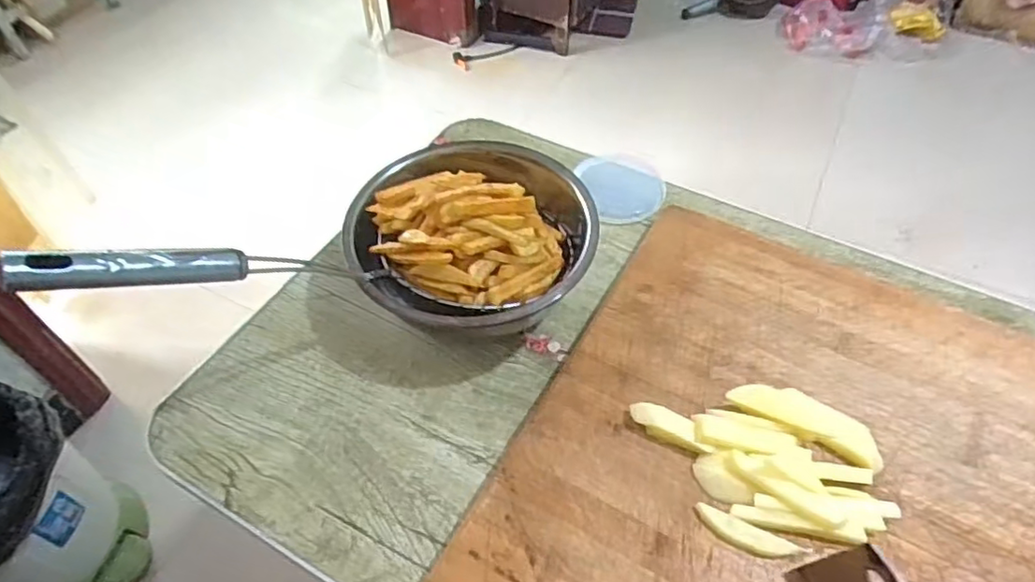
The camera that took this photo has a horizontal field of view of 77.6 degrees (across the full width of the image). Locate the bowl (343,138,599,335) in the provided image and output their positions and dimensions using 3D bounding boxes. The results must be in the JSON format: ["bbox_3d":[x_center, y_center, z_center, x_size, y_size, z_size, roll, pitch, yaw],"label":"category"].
[{"bbox_3d":[-0.037,-0.054,0.498,0.179,0.089,0.187,0,51,0],"label":"bowl"}]

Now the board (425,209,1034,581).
[{"bbox_3d":[0.278,0.165,0.345,0.572,0.019,0.386,24,55,18],"label":"board"}]

